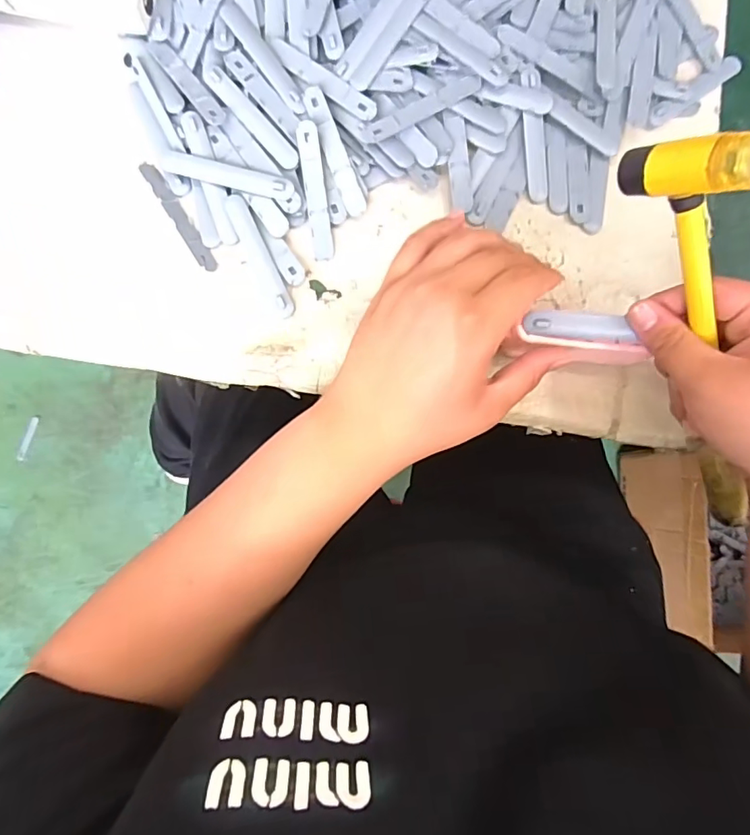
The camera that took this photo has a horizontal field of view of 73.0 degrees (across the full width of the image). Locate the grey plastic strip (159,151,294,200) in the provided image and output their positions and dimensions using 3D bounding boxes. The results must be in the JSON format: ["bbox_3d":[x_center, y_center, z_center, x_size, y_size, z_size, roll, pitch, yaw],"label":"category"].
[{"bbox_3d":[-0.105,-0.172,0.360,0.098,0.004,0.016,15,94,4],"label":"grey plastic strip"}]

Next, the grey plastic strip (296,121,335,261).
[{"bbox_3d":[-0.042,-0.161,0.362,0.015,0.004,0.095,-8,96,-6],"label":"grey plastic strip"}]

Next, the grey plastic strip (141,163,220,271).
[{"bbox_3d":[-0.140,-0.143,0.361,0.012,0.005,0.089,-33,84,-6],"label":"grey plastic strip"}]

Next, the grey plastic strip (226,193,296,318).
[{"bbox_3d":[-0.082,-0.115,0.360,0.015,0.004,0.094,-25,83,-5],"label":"grey plastic strip"}]

